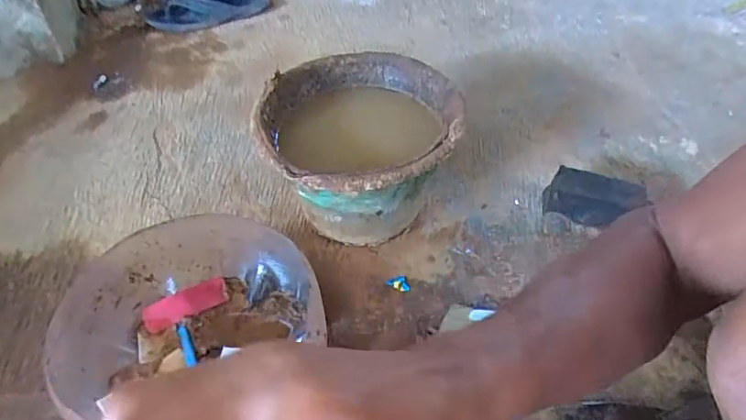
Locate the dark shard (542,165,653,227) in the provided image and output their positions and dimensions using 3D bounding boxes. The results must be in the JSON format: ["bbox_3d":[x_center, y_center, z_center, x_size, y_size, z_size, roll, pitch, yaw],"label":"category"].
[{"bbox_3d":[0.296,-0.016,0.698,0.119,0.062,0.047,16,48,16],"label":"dark shard"}]

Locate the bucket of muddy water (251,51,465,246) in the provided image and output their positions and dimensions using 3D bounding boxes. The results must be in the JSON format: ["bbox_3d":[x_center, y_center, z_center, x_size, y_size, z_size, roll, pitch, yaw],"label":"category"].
[{"bbox_3d":[-0.018,-0.064,0.685,0.239,0.178,0.254,0,46,0],"label":"bucket of muddy water"}]

